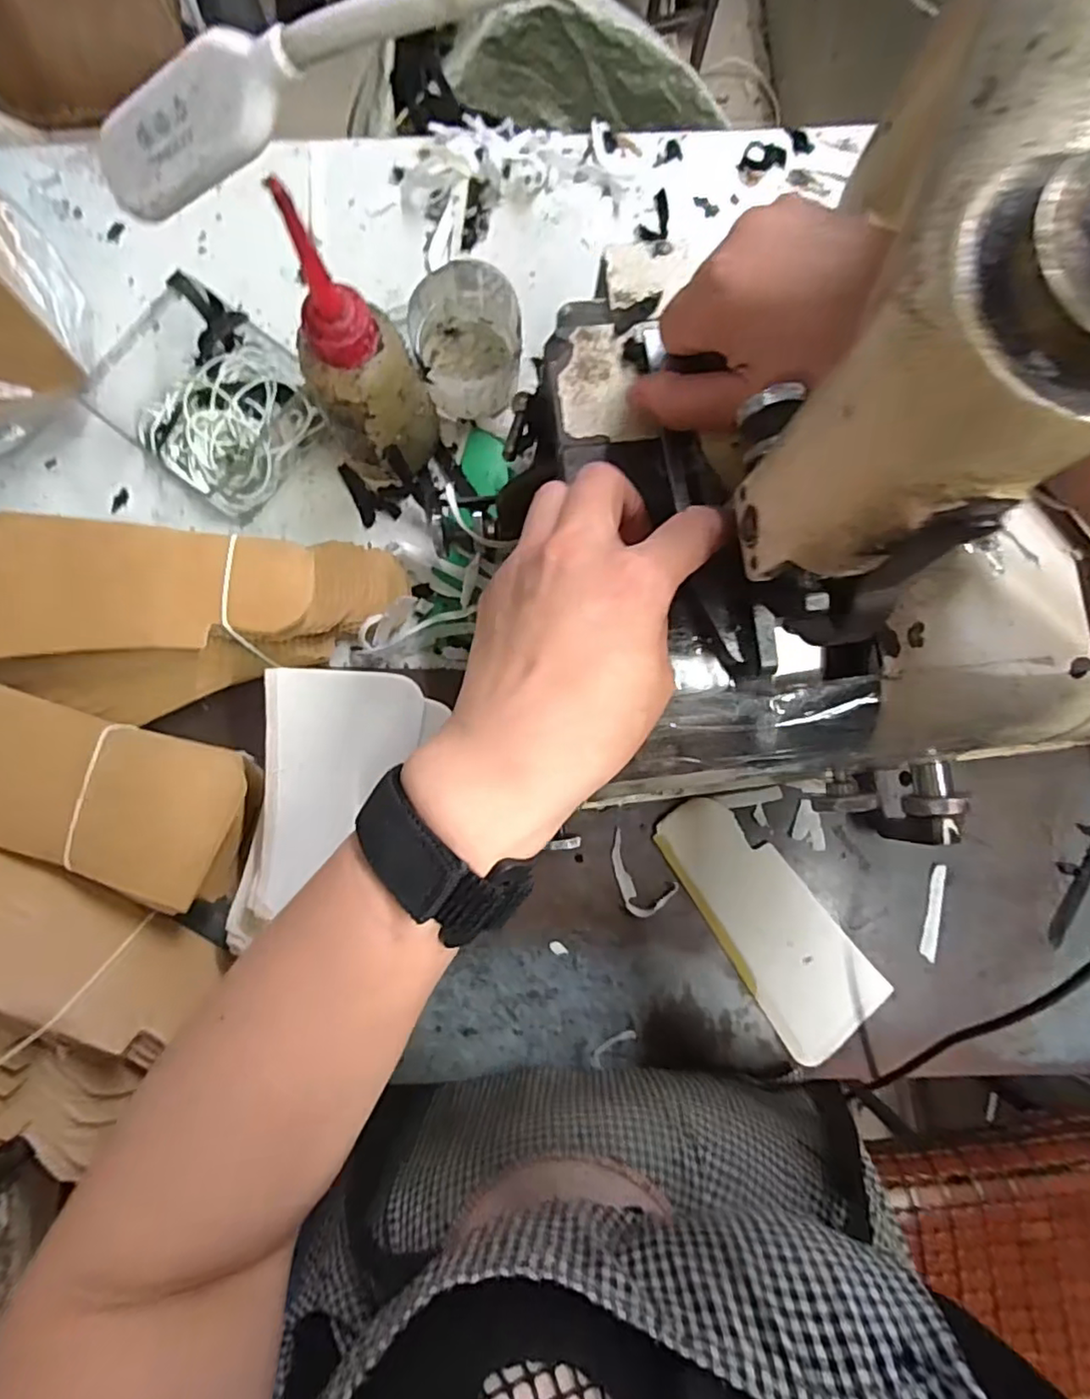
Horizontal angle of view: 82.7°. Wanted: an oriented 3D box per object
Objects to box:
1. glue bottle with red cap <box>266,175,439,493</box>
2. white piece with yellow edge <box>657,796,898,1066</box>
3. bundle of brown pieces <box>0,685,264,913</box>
[{"bbox_3d":[-0.093,-0.170,0.316,0.058,0.163,0.050,-13,85,-3],"label":"glue bottle with red cap"},{"bbox_3d":[0.138,0.139,0.391,0.070,0.004,0.171,-39,87,-5],"label":"white piece with yellow edge"},{"bbox_3d":[-0.254,0.046,0.333,0.187,0.034,0.080,17,84,-1],"label":"bundle of brown pieces"}]

